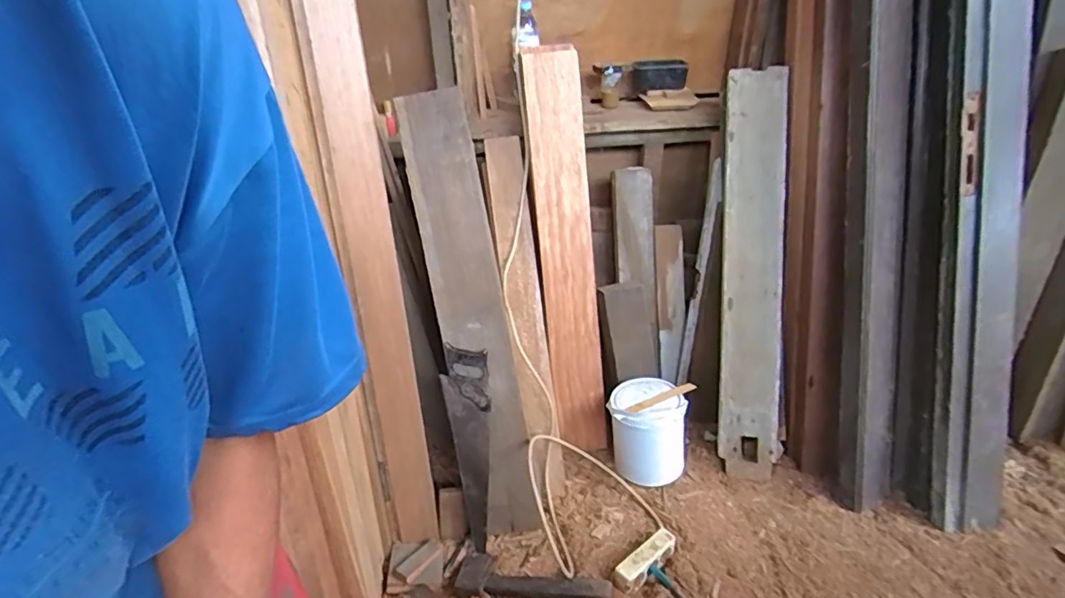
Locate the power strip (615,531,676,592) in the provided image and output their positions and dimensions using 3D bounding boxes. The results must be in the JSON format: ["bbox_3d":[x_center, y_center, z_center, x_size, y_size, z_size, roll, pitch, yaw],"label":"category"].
[{"bbox_3d":[0.243,0.546,1.148,0.174,0.047,0.054,-27,41,-33],"label":"power strip"}]

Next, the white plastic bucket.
[{"bbox_3d":[0.287,0.324,1.358,0.197,0.217,0.207,9,35,15],"label":"white plastic bucket"}]

